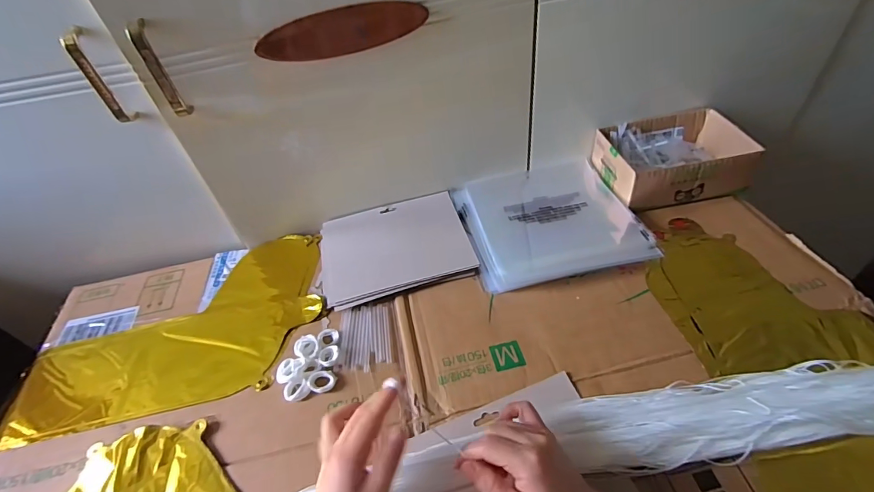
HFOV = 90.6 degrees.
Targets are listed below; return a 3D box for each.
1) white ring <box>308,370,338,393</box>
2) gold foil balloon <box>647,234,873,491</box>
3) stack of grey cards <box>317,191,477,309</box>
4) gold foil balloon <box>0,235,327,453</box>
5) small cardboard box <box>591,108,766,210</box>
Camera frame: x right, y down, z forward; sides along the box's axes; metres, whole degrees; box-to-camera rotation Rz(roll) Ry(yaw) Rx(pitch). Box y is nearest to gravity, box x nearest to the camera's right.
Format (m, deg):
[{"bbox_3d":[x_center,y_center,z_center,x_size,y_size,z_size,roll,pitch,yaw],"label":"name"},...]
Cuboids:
[{"bbox_3d":[-0.127,0.150,0.478,0.029,0.006,0.025,8,49,14],"label":"white ring"},{"bbox_3d":[0.378,0.140,0.431,0.214,0.032,0.402,-12,47,-4],"label":"gold foil balloon"},{"bbox_3d":[-0.061,-0.003,0.609,0.202,0.010,0.164,-14,47,-6],"label":"stack of grey cards"},{"bbox_3d":[-0.334,0.107,0.555,0.371,0.025,0.227,-15,47,-7],"label":"gold foil balloon"},{"bbox_3d":[0.339,-0.126,0.629,0.186,0.064,0.136,-8,47,0],"label":"small cardboard box"}]

